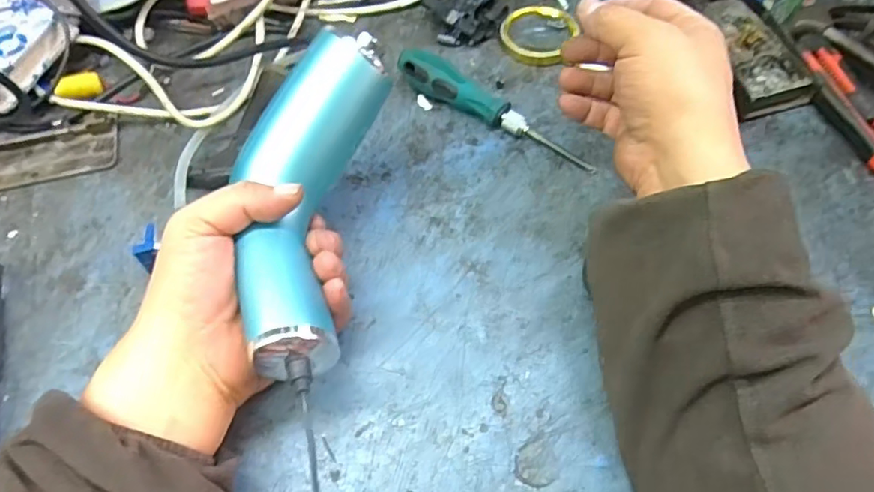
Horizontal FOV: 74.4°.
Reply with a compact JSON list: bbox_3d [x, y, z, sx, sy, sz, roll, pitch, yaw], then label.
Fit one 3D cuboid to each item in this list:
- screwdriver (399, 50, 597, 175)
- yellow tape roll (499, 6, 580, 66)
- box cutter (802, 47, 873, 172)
[{"bbox_3d":[0.045,-0.108,0.458,0.175,0.029,0.025,30,62,18],"label":"screwdriver"},{"bbox_3d":[0.088,-0.190,0.515,0.065,0.008,0.057,18,81,17],"label":"yellow tape roll"},{"bbox_3d":[0.339,-0.092,0.453,0.037,0.020,0.170,-11,58,-7],"label":"box cutter"}]

